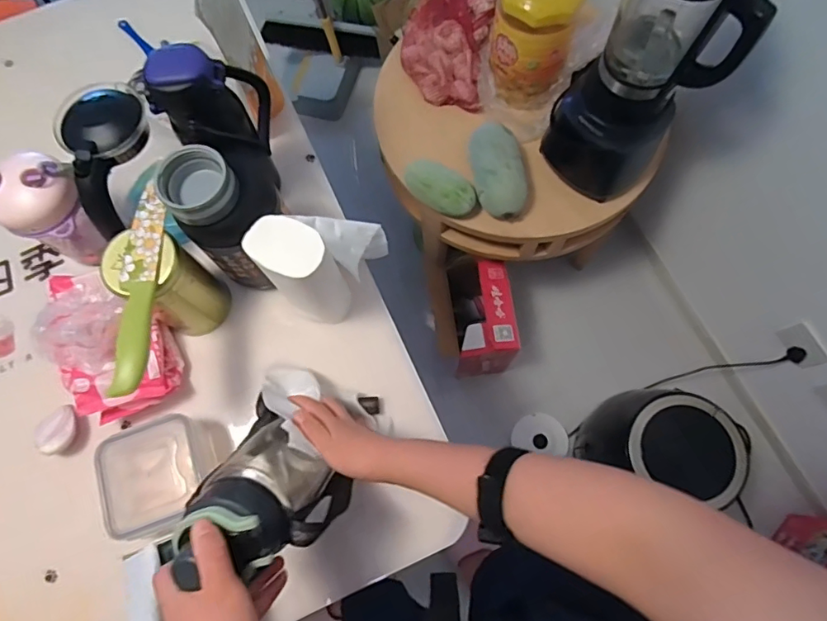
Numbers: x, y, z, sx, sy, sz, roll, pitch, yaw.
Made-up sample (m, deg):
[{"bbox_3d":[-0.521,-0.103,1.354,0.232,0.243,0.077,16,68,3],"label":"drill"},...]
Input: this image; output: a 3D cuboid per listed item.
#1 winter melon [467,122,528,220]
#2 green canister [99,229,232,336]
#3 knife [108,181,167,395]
[{"bbox_3d":[0.152,-0.248,0.930,0.097,0.091,0.150,-11,73,-2],"label":"winter melon"},{"bbox_3d":[-0.281,-0.027,0.601,0.081,0.143,0.074,5,73,3],"label":"green canister"},{"bbox_3d":[-0.278,-0.028,0.523,0.035,0.016,0.225,-3,73,1],"label":"knife"}]

